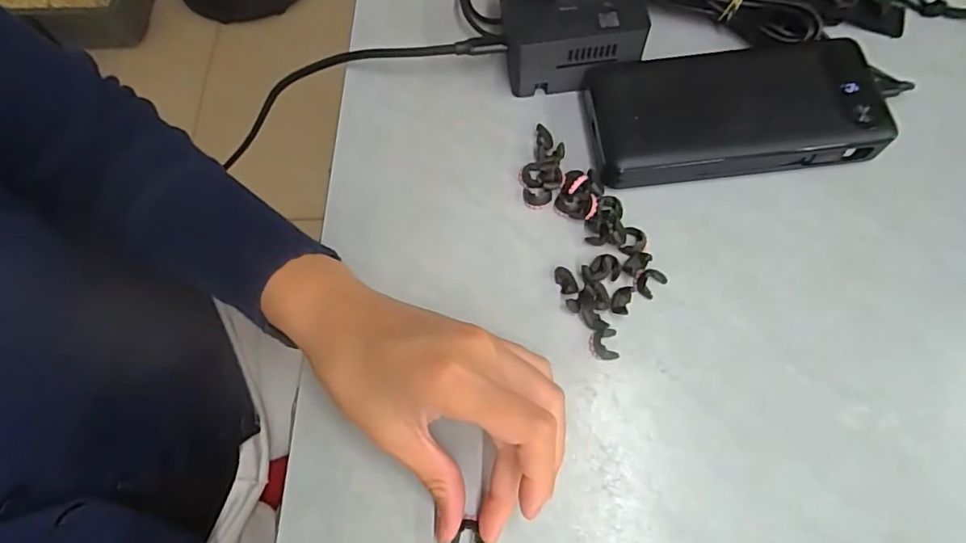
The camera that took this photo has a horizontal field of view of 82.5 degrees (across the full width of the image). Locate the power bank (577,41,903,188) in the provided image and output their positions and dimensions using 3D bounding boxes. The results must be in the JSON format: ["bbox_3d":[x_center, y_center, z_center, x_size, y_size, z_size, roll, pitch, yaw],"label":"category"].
[{"bbox_3d":[0.139,-0.090,0.309,0.150,0.029,0.070,-5,68,1],"label":"power bank"}]

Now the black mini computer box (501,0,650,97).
[{"bbox_3d":[0.051,-0.151,0.325,0.081,0.057,0.069,-5,68,0],"label":"black mini computer box"}]

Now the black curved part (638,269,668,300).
[{"bbox_3d":[0.088,0.006,0.289,0.012,0.004,0.016,41,75,17],"label":"black curved part"}]

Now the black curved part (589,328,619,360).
[{"bbox_3d":[0.062,0.038,0.280,0.015,0.005,0.015,-6,68,0],"label":"black curved part"}]

